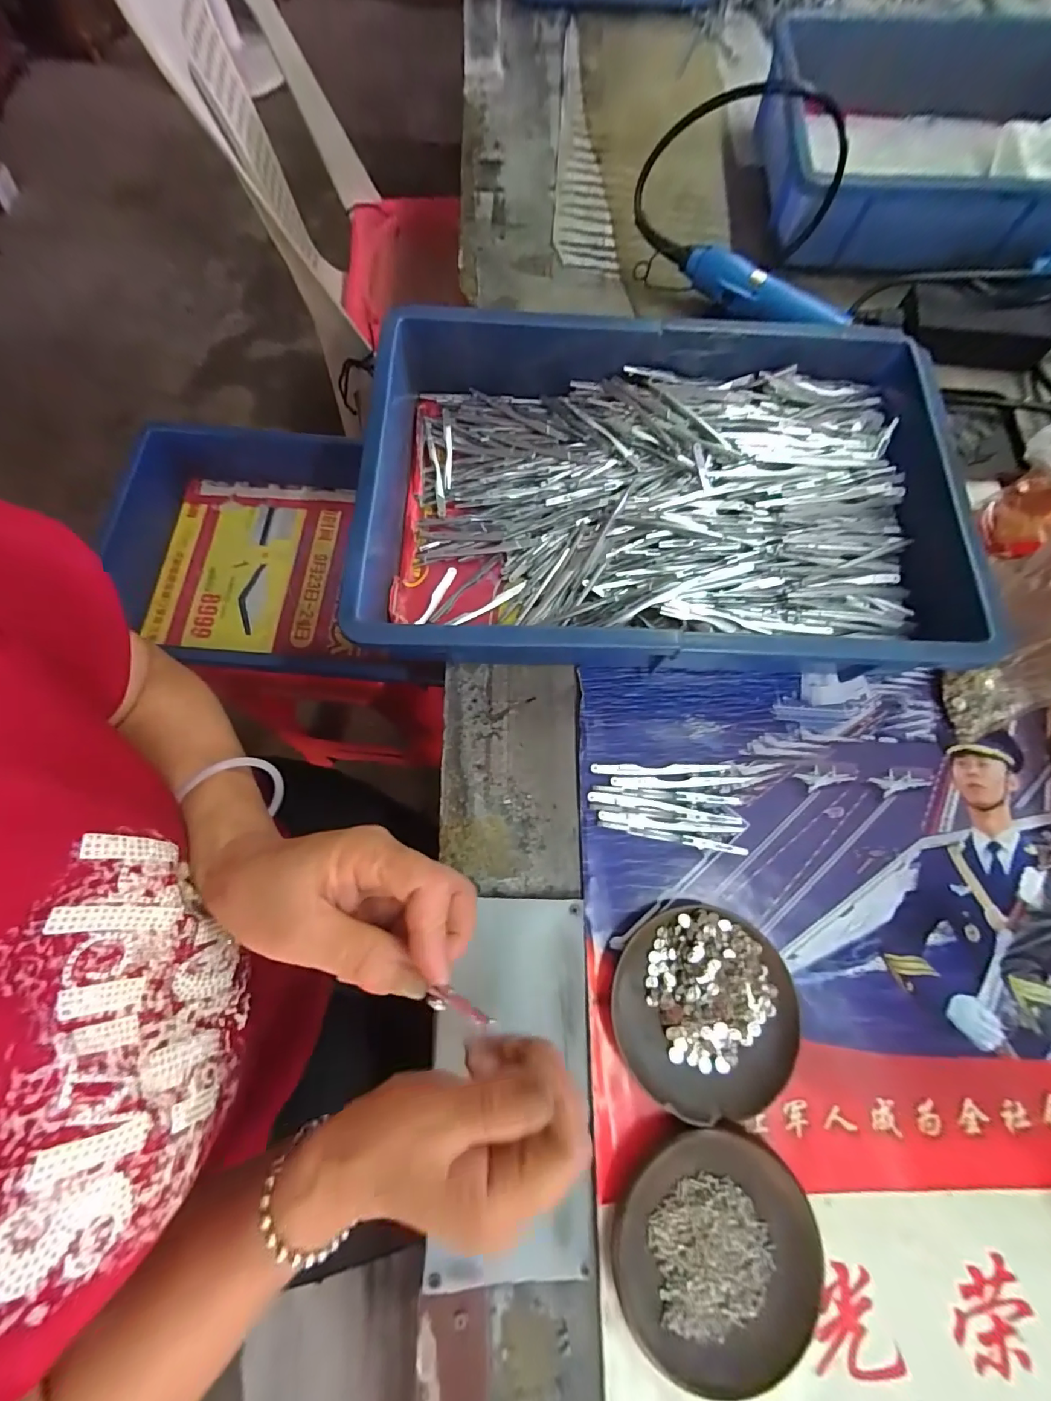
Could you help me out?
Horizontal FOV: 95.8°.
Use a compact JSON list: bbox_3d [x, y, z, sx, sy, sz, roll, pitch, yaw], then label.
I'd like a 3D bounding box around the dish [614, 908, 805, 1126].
[{"bbox_3d":[0.114,0.195,0.301,0.115,0.021,0.114,0,75,-1],"label":"dish"}]

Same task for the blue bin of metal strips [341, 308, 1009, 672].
[{"bbox_3d":[0.099,-0.160,0.370,0.452,0.076,0.282,1,75,-1],"label":"blue bin of metal strips"}]

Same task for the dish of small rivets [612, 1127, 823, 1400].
[{"bbox_3d":[0.107,0.308,0.268,0.112,0.016,0.108,0,75,-1],"label":"dish of small rivets"}]

